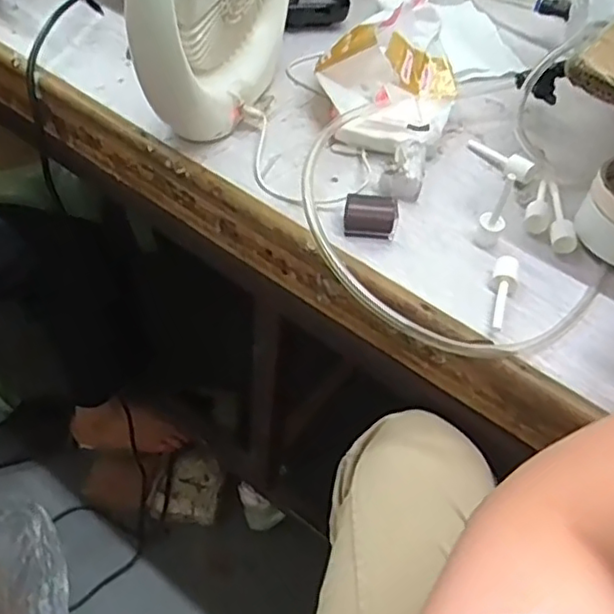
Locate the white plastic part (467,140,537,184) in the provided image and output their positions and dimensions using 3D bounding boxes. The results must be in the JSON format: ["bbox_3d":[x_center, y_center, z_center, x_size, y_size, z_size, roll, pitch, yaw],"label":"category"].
[{"bbox_3d":[0.167,-0.129,0.550,0.015,0.017,0.069,-29,48,-24],"label":"white plastic part"}]

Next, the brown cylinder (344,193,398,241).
[{"bbox_3d":[0.048,-0.069,0.485,0.038,0.025,0.022,8,53,1],"label":"brown cylinder"}]

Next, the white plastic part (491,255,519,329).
[{"bbox_3d":[0.139,-0.010,0.453,0.016,0.011,0.067,17,54,7],"label":"white plastic part"}]

